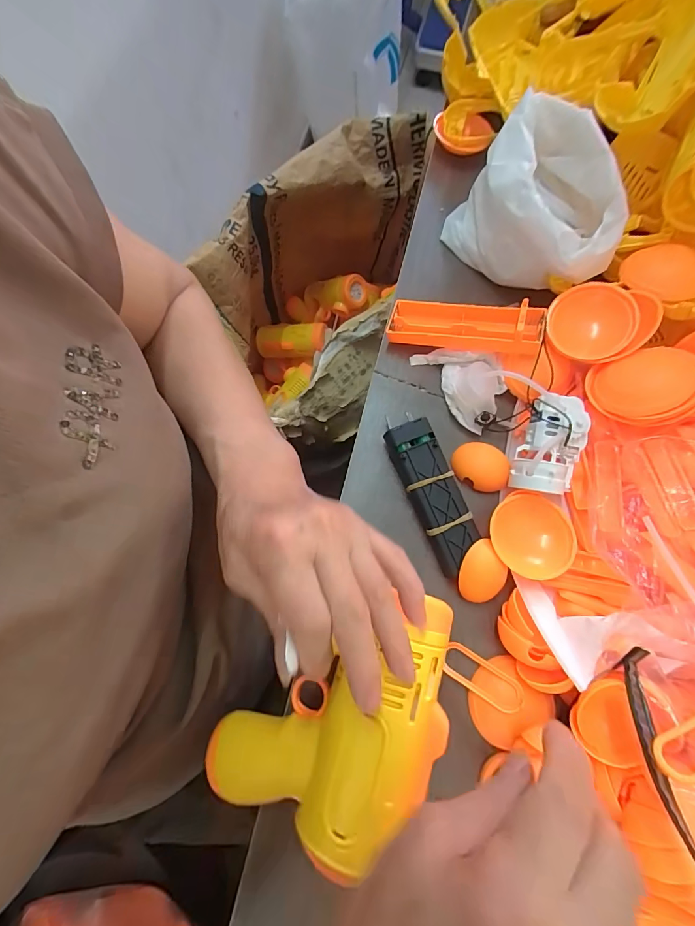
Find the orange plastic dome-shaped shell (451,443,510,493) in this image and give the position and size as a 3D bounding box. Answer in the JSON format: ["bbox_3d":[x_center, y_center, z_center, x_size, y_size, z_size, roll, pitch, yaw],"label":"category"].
[{"bbox_3d":[0.098,0.002,0.281,0.039,0.012,0.032,22,76,6],"label":"orange plastic dome-shaped shell"}]

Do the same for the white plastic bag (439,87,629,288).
[{"bbox_3d":[0.149,-0.196,0.297,0.090,0.074,0.134,-32,77,-8],"label":"white plastic bag"}]

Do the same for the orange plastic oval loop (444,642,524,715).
[{"bbox_3d":[0.085,0.136,0.244,0.052,0.006,0.021,30,76,21],"label":"orange plastic oval loop"}]

